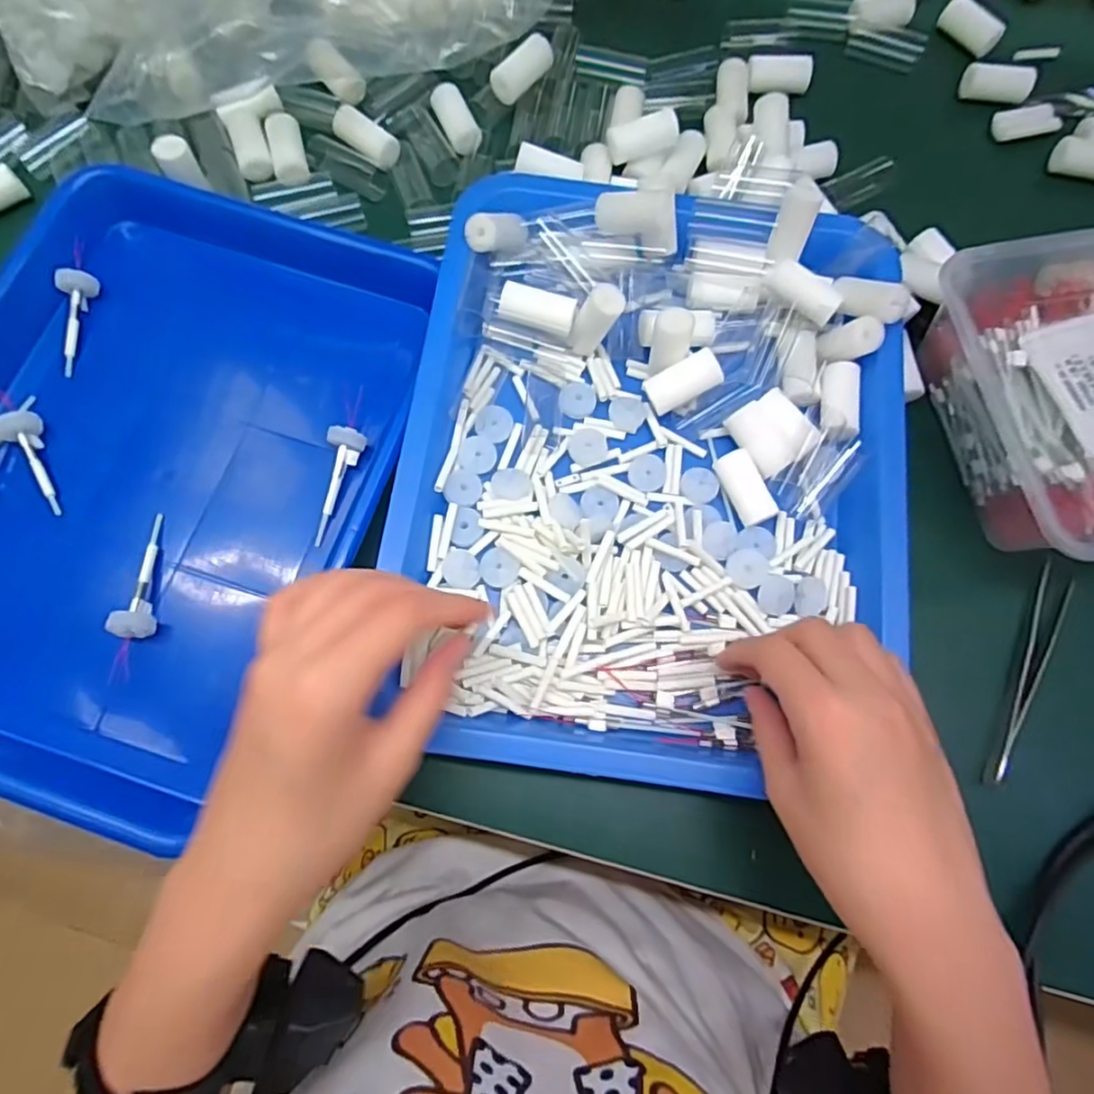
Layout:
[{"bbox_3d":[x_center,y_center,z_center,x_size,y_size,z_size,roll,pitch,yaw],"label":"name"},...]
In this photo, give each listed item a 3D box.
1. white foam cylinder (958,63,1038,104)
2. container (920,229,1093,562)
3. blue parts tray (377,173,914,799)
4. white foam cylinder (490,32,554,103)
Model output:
[{"bbox_3d":[0.308,-0.316,0.437,0.043,0.018,0.017,12,74,2],"label":"white foam cylinder"},{"bbox_3d":[0.282,-0.079,0.345,0.128,0.056,0.175,-9,75,-3],"label":"container"},{"bbox_3d":[0.057,-0.047,0.339,0.258,0.034,0.320,8,74,1],"label":"blue parts tray"},{"bbox_3d":[-0.015,-0.306,0.413,0.017,0.022,0.044,41,78,10],"label":"white foam cylinder"}]

